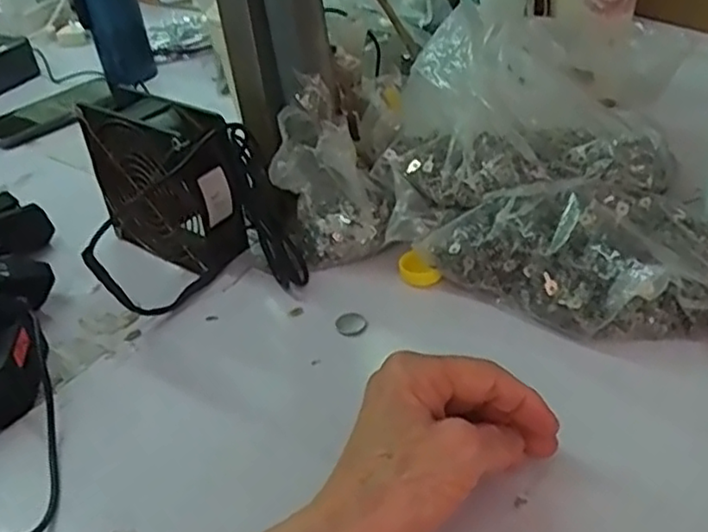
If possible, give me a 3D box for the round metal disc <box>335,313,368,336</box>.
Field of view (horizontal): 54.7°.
[{"bbox_3d":[-0.002,0.037,0.435,0.019,0.005,0.022,-14,37,-9],"label":"round metal disc"}]

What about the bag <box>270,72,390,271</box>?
[{"bbox_3d":[-0.016,-0.064,0.478,0.072,0.115,0.067,-5,37,4],"label":"bag"}]

